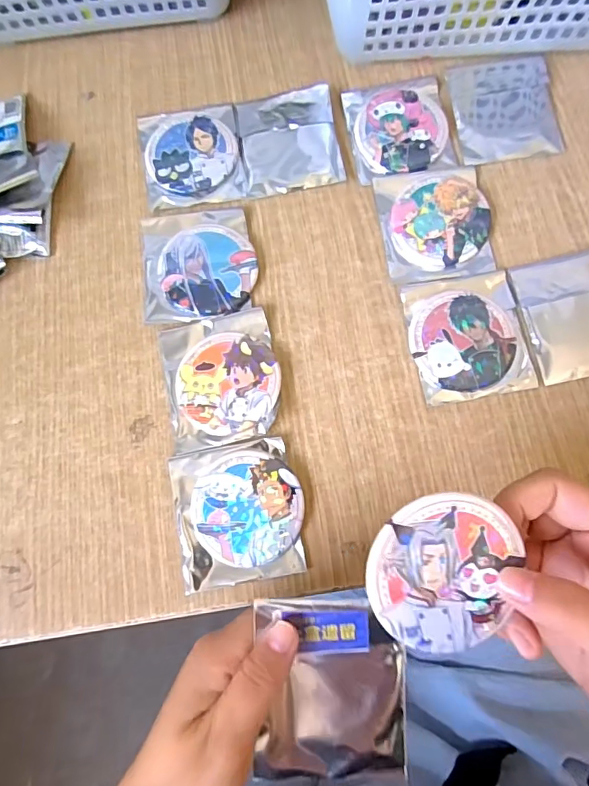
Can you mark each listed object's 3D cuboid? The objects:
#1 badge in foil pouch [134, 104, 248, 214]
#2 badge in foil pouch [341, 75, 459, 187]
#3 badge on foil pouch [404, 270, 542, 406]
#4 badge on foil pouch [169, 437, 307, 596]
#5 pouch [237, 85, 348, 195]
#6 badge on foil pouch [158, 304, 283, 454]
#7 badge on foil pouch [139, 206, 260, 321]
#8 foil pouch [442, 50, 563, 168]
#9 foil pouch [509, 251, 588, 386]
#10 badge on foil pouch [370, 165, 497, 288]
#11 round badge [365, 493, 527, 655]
[{"bbox_3d":[-0.071,-0.167,0.336,0.068,0.007,0.078,-11,76,-1],"label":"badge in foil pouch"},{"bbox_3d":[0.072,-0.188,0.336,0.069,0.005,0.079,-9,76,0],"label":"badge in foil pouch"},{"bbox_3d":[0.107,-0.035,0.297,0.070,0.008,0.076,-10,76,-1],"label":"badge on foil pouch"},{"bbox_3d":[-0.032,0.068,0.275,0.071,0.009,0.076,-11,76,-1],"label":"badge on foil pouch"},{"bbox_3d":[-0.004,-0.175,0.335,0.066,0.011,0.073,-9,76,-1],"label":"pouch"},{"bbox_3d":[-0.044,-0.008,0.295,0.068,0.008,0.080,-12,76,-1],"label":"badge on foil pouch"},{"bbox_3d":[-0.063,-0.085,0.315,0.073,0.008,0.077,-6,75,0],"label":"badge on foil pouch"},{"bbox_3d":[0.146,-0.201,0.336,0.069,0.010,0.082,-7,75,0],"label":"foil pouch"},{"bbox_3d":[0.178,-0.050,0.298,0.068,0.008,0.078,-10,76,-1],"label":"foil pouch"},{"bbox_3d":[0.093,-0.113,0.316,0.068,0.006,0.077,-7,75,0],"label":"badge on foil pouch"},{"bbox_3d":[0.057,0.069,0.187,0.057,0.004,0.060,0,94,-6],"label":"round badge"}]

